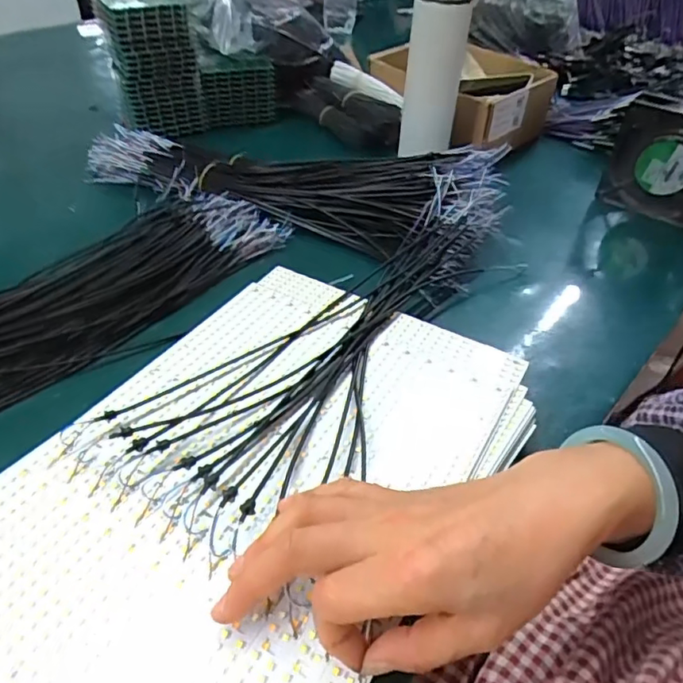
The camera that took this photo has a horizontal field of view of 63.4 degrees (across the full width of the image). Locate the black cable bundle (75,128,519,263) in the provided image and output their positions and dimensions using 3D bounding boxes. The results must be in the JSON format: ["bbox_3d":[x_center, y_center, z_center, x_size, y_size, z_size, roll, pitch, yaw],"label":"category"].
[{"bbox_3d":[-0.071,-0.196,0.623,0.473,0.076,0.125,18,44,16],"label":"black cable bundle"}]

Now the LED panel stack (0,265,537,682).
[{"bbox_3d":[-0.090,0.093,0.318,0.271,0.032,0.442,25,49,24],"label":"LED panel stack"}]

